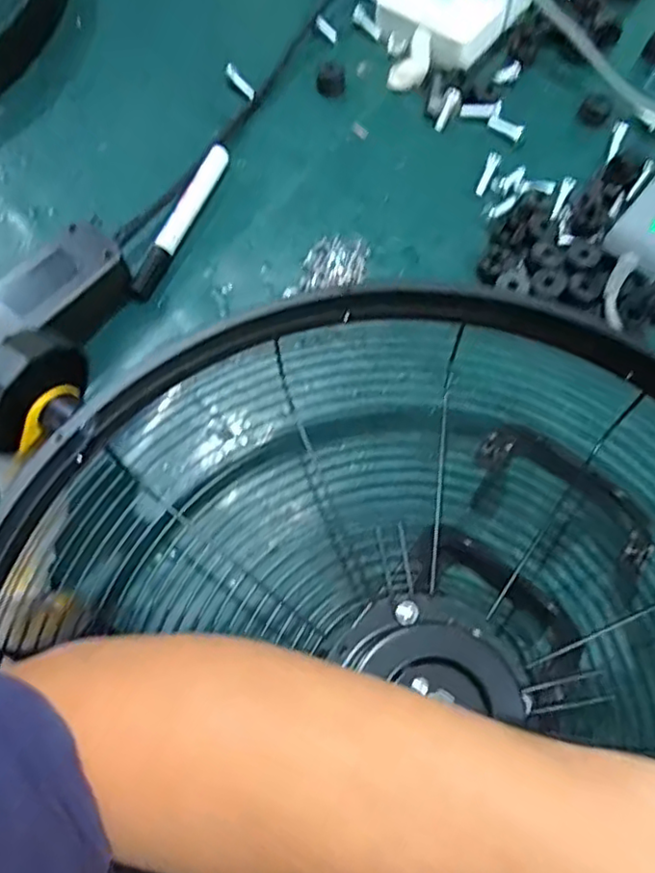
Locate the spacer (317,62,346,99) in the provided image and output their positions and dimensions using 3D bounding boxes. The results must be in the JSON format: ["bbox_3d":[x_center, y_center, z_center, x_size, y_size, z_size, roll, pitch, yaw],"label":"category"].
[{"bbox_3d":[0.003,-0.304,0.544,0.024,0.018,0.022,-1,73,2],"label":"spacer"}]

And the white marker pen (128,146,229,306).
[{"bbox_3d":[-0.115,-0.170,0.502,0.017,0.014,0.149,22,75,8],"label":"white marker pen"}]

